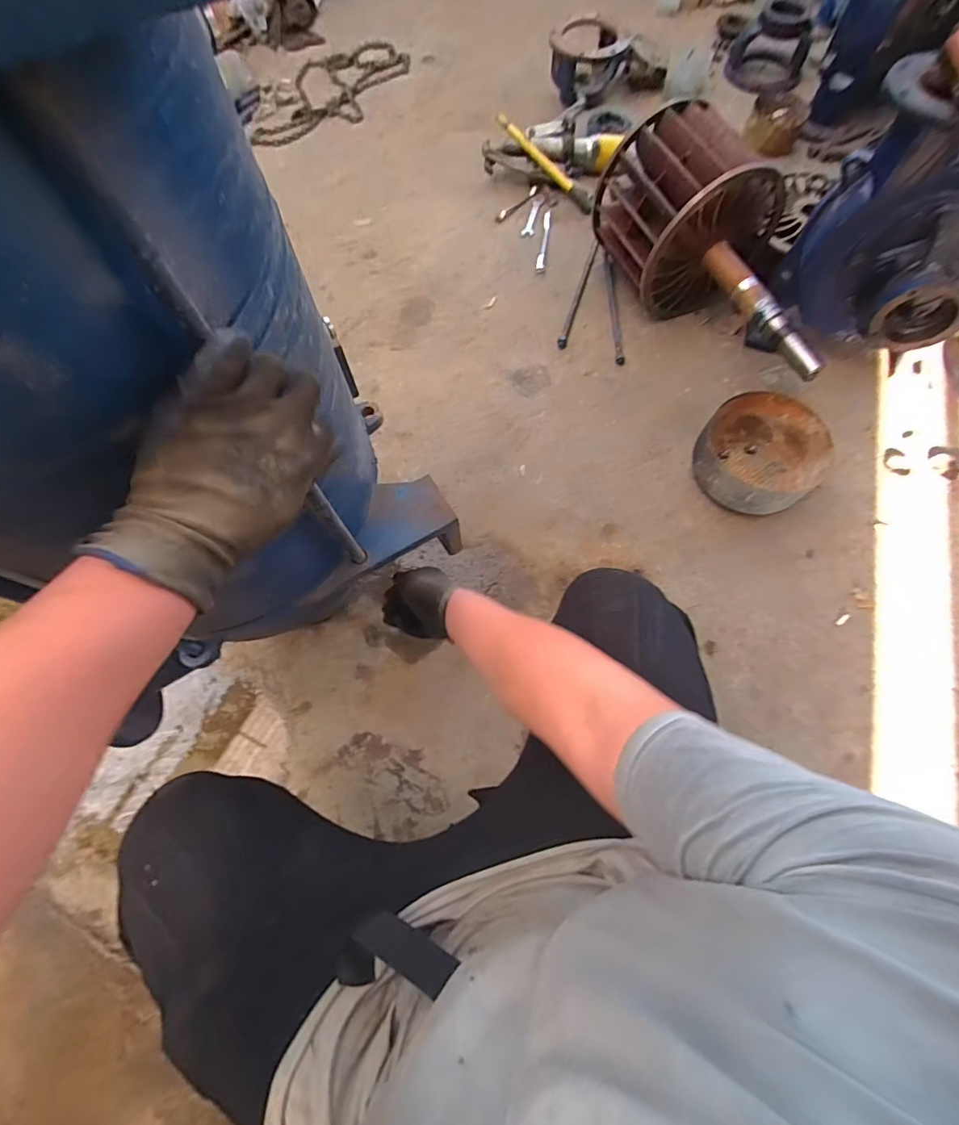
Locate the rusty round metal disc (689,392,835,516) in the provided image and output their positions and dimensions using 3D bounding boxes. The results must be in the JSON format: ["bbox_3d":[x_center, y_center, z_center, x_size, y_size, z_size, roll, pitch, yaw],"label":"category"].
[{"bbox_3d":[0.613,-0.236,1.046,0.268,0.135,0.245,0,69,0],"label":"rusty round metal disc"}]

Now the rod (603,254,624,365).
[{"bbox_3d":[0.355,-0.677,1.255,0.022,0.016,0.364,-1,69,0],"label":"rod"}]

